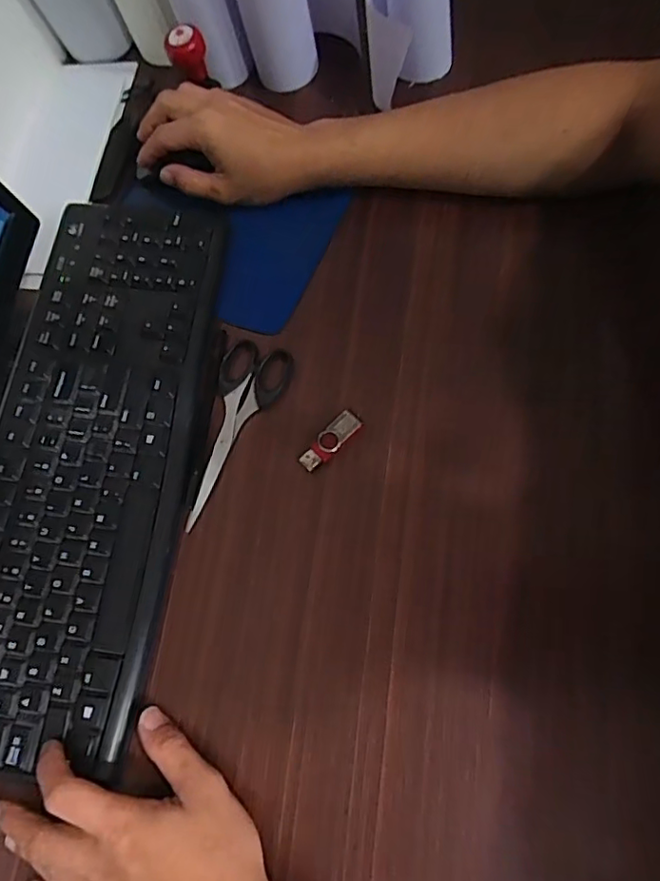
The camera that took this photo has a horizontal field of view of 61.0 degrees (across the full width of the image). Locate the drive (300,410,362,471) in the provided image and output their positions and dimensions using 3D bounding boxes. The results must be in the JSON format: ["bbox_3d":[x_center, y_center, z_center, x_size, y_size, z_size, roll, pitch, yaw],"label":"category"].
[{"bbox_3d":[0.001,0.001,0.408,0.052,0.009,0.018,-45,70,-8],"label":"drive"}]

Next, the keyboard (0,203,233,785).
[{"bbox_3d":[-0.183,0.005,0.426,0.153,0.015,0.431,6,73,4],"label":"keyboard"}]

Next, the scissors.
[{"bbox_3d":[-0.068,-0.007,0.427,0.054,0.011,0.146,8,72,12],"label":"scissors"}]

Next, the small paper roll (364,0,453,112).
[{"bbox_3d":[0.069,-0.356,0.483,0.078,0.101,0.071,1,72,0],"label":"small paper roll"}]

